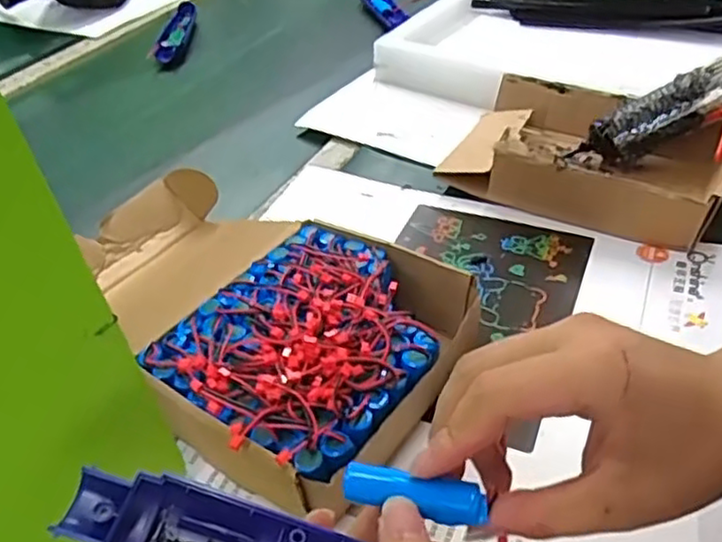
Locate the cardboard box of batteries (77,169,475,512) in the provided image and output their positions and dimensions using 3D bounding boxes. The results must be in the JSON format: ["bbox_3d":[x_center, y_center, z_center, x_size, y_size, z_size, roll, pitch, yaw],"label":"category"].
[{"bbox_3d":[-0.082,0.014,0.451,0.199,0.065,0.321,-32,48,-28],"label":"cardboard box of batteries"}]

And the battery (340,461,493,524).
[{"bbox_3d":[0.020,0.083,0.254,0.052,0.012,0.013,11,43,6],"label":"battery"}]

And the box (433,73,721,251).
[{"bbox_3d":[0.195,-0.103,0.576,0.215,0.063,0.154,16,45,23],"label":"box"}]

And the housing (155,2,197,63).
[{"bbox_3d":[-0.242,-0.317,0.894,0.027,0.016,0.173,-2,41,0],"label":"housing"}]

